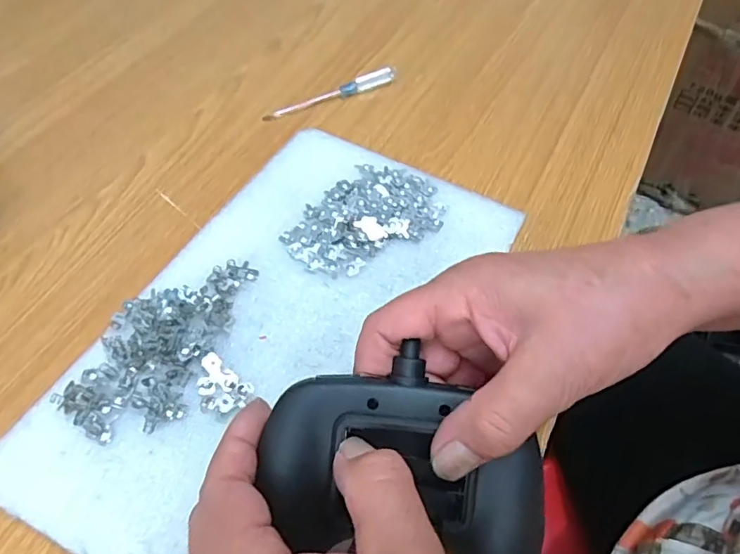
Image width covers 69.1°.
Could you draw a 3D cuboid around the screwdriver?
[{"bbox_3d":[-0.033,-0.158,0.461,0.122,0.014,0.013,-21,58,-14],"label":"screwdriver"}]

